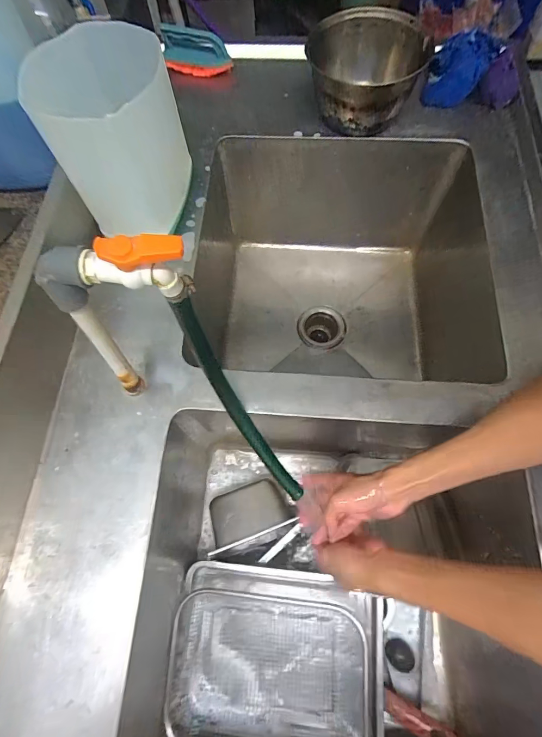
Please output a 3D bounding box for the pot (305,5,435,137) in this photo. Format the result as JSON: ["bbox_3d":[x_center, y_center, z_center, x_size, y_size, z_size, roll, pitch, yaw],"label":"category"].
[{"bbox_3d":[0.168,-0.503,0.623,0.189,0.094,0.202,-8,72,0],"label":"pot"}]

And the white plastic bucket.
[{"bbox_3d":[-0.200,-0.304,0.492,0.171,0.194,0.136,-17,72,-4],"label":"white plastic bucket"}]

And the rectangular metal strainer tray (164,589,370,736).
[{"bbox_3d":[-0.004,0.470,0.559,0.304,0.056,0.200,6,72,4],"label":"rectangular metal strainer tray"}]

